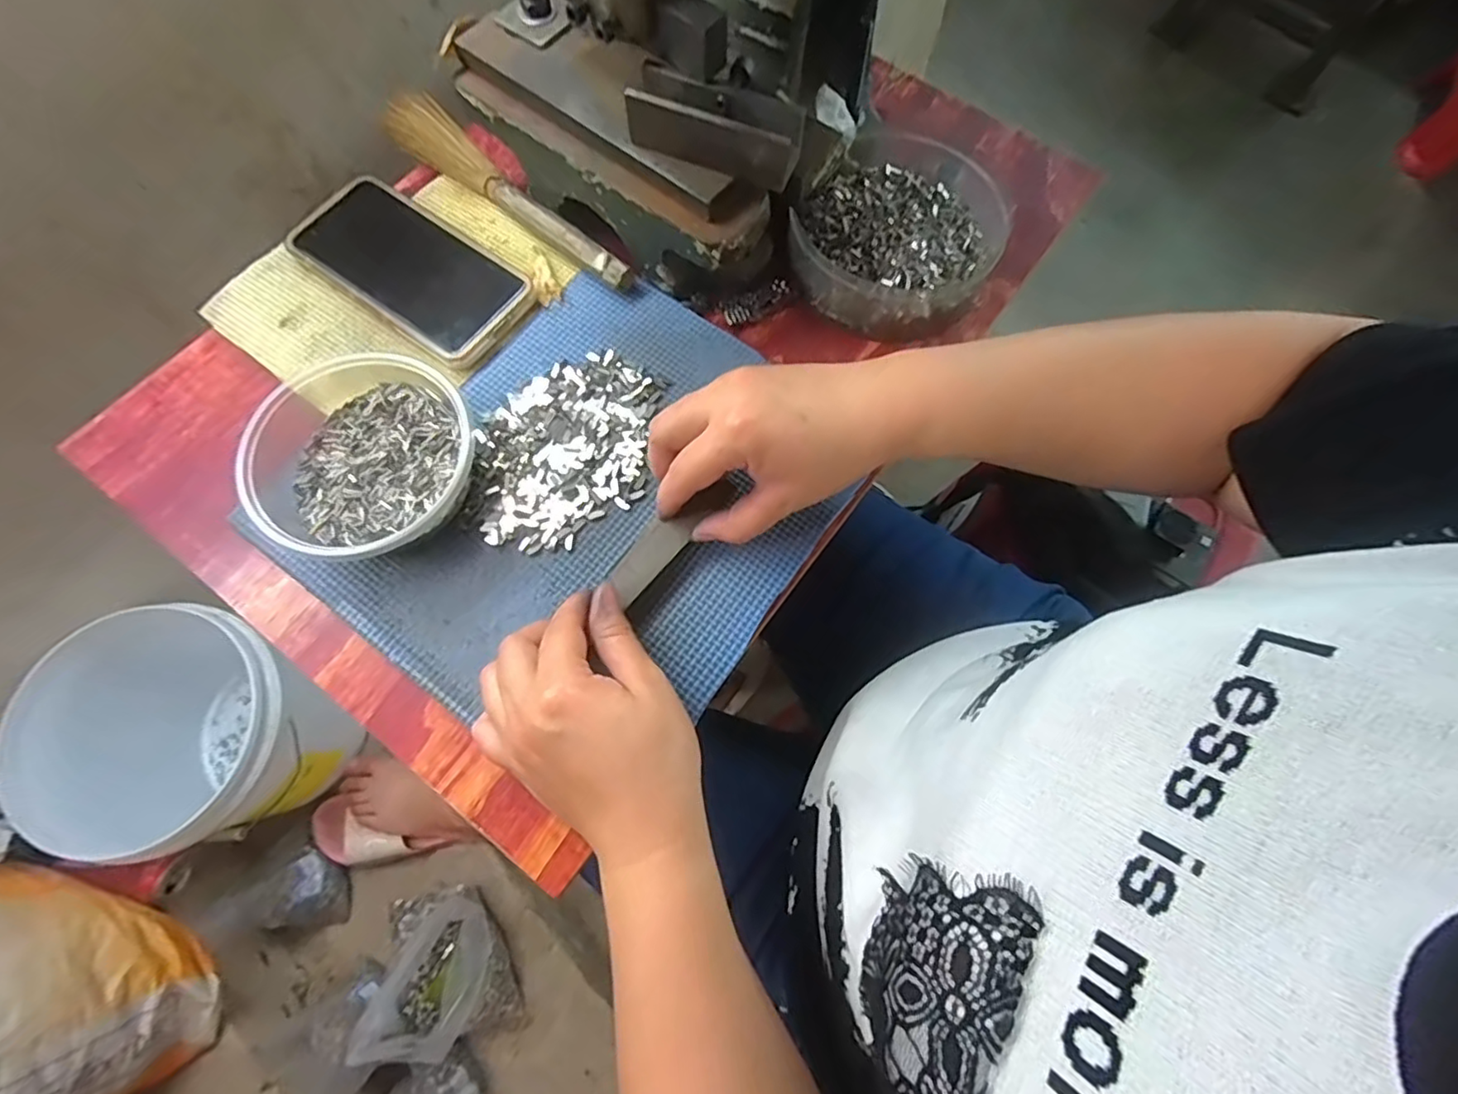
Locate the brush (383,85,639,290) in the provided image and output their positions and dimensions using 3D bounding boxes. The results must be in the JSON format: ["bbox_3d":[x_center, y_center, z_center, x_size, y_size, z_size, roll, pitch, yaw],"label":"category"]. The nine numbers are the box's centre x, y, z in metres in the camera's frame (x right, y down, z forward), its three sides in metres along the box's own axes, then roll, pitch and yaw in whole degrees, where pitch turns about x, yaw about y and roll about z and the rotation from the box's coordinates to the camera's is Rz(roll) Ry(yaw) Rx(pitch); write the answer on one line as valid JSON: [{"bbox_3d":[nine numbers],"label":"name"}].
[{"bbox_3d":[-0.153,-0.239,0.413,0.226,0.019,0.036,43,75,12],"label":"brush"}]

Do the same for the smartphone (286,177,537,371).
[{"bbox_3d":[-0.204,-0.179,0.397,0.156,0.011,0.075,35,73,10],"label":"smartphone"}]

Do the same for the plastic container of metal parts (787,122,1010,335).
[{"bbox_3d":[0.116,-0.212,0.413,0.129,0.038,0.154,26,72,7],"label":"plastic container of metal parts"}]

